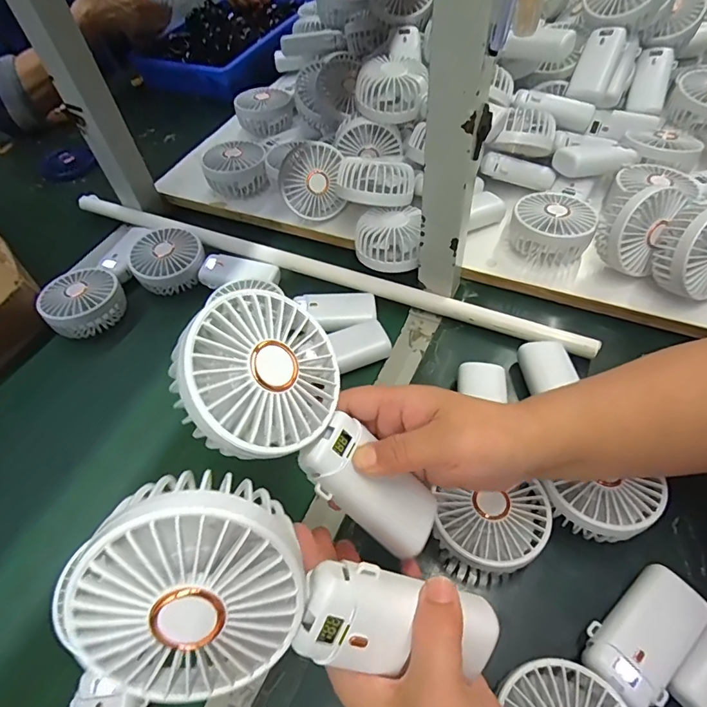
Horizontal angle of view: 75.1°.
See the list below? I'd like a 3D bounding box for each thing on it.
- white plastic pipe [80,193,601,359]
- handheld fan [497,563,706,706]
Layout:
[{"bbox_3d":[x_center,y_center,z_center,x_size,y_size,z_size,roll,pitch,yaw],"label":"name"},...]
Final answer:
[{"bbox_3d":[-0.069,-0.110,0.551,0.680,0.027,0.021,21,61,16],"label":"white plastic pipe"},{"bbox_3d":[0.176,0.209,0.298,0.157,0.056,0.082,-32,57,-15],"label":"handheld fan"}]

